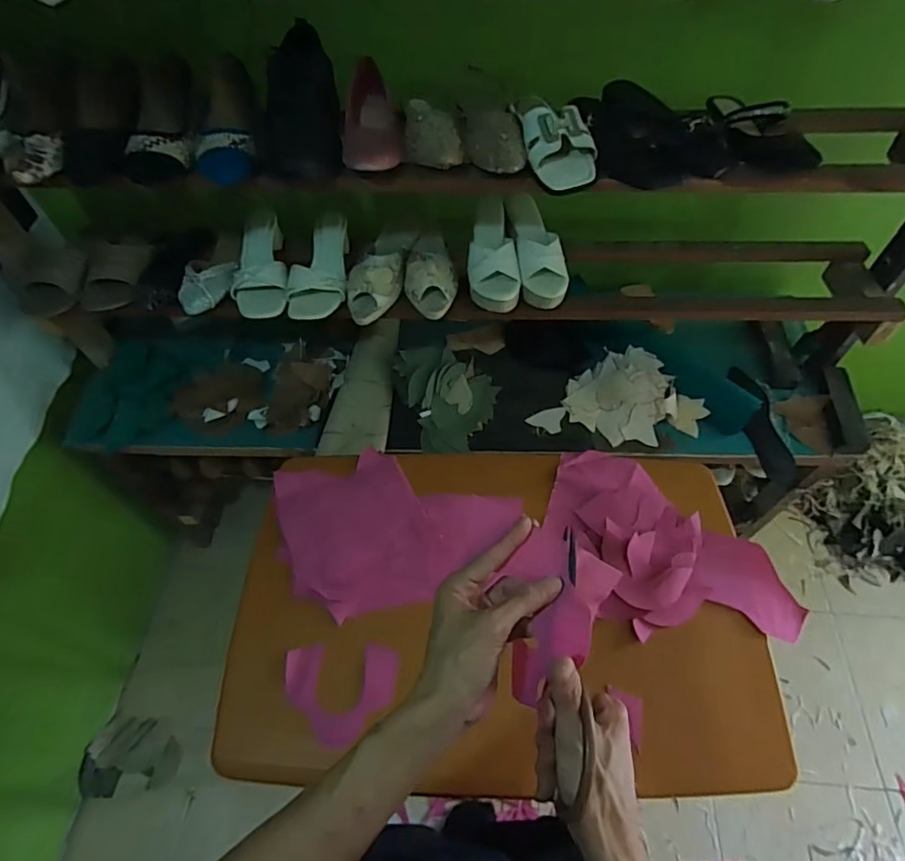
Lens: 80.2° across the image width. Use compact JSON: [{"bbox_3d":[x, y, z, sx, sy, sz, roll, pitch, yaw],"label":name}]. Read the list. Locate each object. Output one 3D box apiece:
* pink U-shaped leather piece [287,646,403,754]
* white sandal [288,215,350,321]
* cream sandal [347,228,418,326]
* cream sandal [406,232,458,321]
[{"bbox_3d":[-0.150,0.352,0.716,0.148,0.024,0.119,-1,62,2],"label":"pink U-shaped leather piece"},{"bbox_3d":[-0.226,-0.282,0.924,0.092,0.057,0.212,-1,56,1],"label":"white sandal"},{"bbox_3d":[-0.121,-0.286,0.921,0.084,0.061,0.234,11,57,9],"label":"cream sandal"},{"bbox_3d":[-0.040,-0.288,0.925,0.088,0.062,0.214,-6,56,-2],"label":"cream sandal"}]

